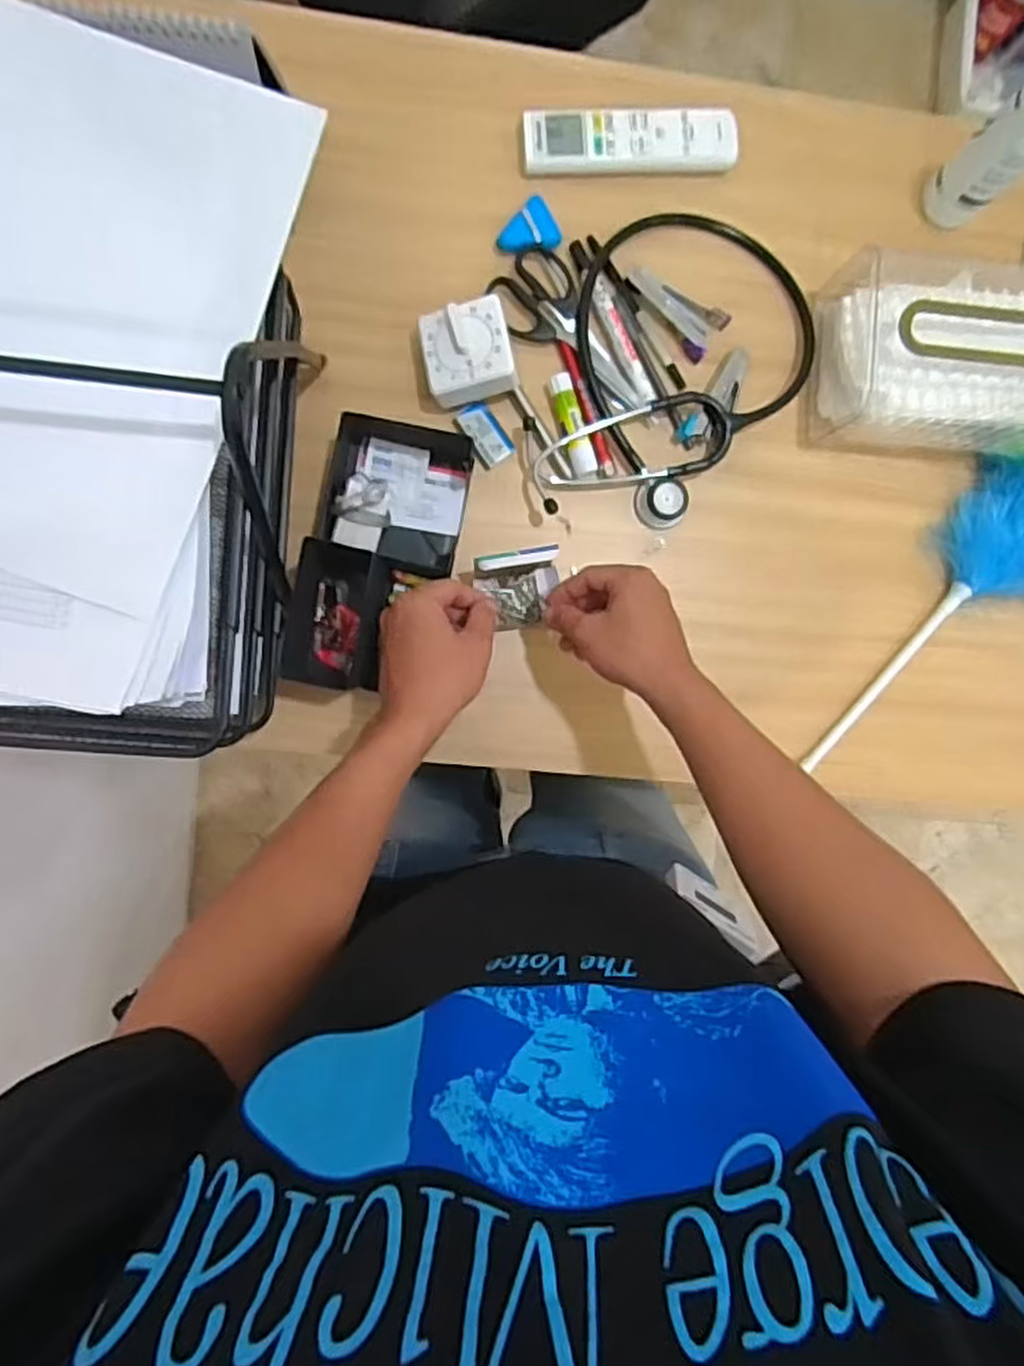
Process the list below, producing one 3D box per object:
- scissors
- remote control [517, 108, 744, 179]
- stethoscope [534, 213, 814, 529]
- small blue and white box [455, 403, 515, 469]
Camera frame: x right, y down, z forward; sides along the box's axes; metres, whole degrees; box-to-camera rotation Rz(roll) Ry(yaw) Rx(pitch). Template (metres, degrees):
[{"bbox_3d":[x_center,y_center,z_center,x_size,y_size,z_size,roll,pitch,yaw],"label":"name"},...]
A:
[{"bbox_3d":[0.043,-0.285,0.643,0.066,0.006,0.152,-31,94,-3],"label":"scissors"},{"bbox_3d":[0.099,-0.446,0.640,0.176,0.014,0.053,-4,92,-5],"label":"remote control"},{"bbox_3d":[0.145,-0.257,0.642,0.202,0.032,0.274,13,91,-5],"label":"stethoscope"},{"bbox_3d":[-0.022,-0.206,0.641,0.028,0.009,0.050,-37,95,-3],"label":"small blue and white box"}]

